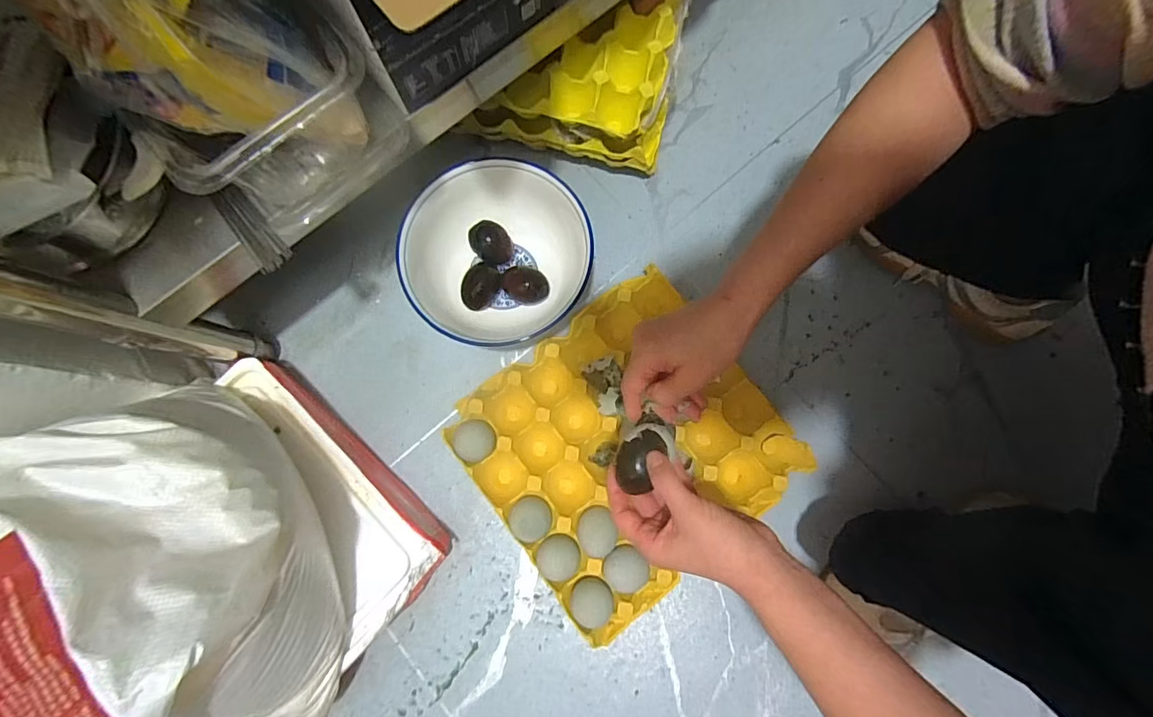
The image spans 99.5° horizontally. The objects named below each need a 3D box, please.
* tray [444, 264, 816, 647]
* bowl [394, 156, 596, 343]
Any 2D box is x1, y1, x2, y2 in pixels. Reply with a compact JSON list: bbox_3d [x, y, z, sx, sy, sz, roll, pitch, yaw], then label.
[{"bbox_3d":[0.052,0.088,0.518,0.293,0.050,0.283,-37,82,-6],"label":"tray"},{"bbox_3d":[-0.084,-0.103,0.531,0.185,0.091,0.188,0,79,0],"label":"bowl"}]

